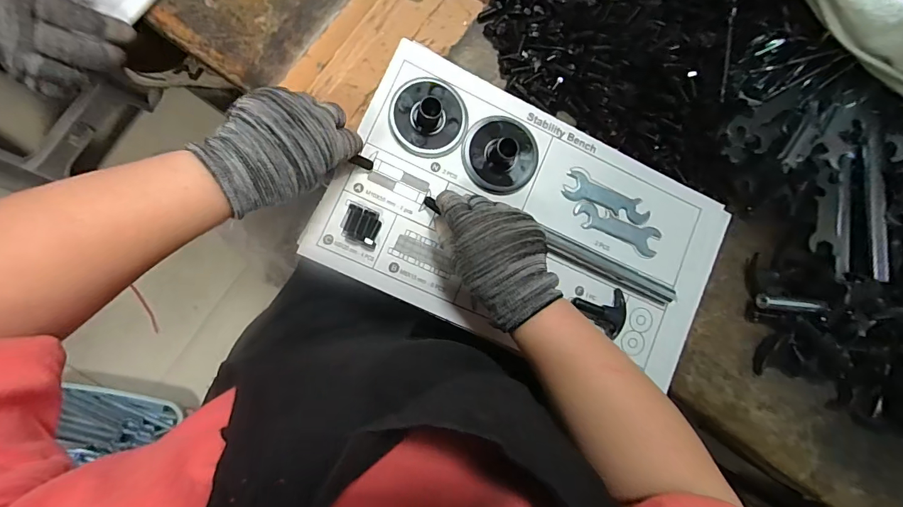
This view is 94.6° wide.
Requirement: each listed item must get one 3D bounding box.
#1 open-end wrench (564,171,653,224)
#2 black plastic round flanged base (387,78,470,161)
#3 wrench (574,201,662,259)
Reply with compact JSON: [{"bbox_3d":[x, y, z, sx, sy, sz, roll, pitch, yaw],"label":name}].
[{"bbox_3d":[0.155,-0.055,0.415,0.093,0.004,0.029,19,86,-7],"label":"open-end wrench"},{"bbox_3d":[-0.019,-0.127,0.379,0.070,0.022,0.072,0,89,-8],"label":"black plastic round flanged base"},{"bbox_3d":[0.164,-0.024,0.412,0.092,0.004,0.029,20,86,-7],"label":"wrench"}]

